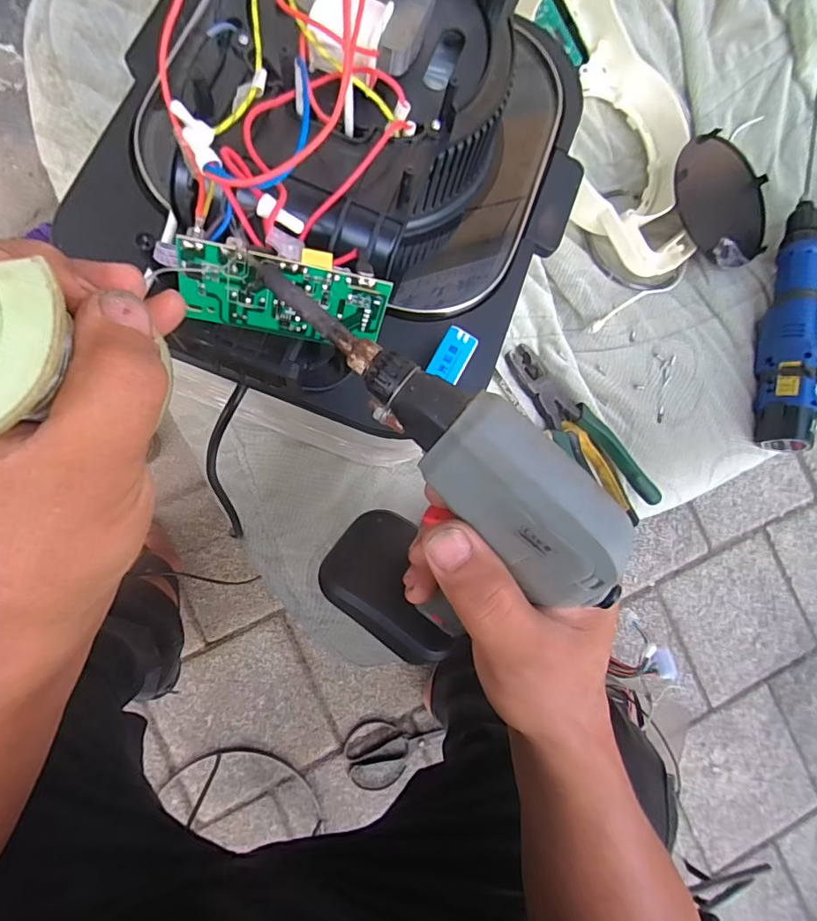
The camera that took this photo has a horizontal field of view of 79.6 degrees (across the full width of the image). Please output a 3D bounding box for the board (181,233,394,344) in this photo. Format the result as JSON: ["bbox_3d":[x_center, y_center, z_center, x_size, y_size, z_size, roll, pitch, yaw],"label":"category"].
[{"bbox_3d":[-0.054,-0.078,0.223,0.086,0.038,0.020,7,51,-15],"label":"board"}]

